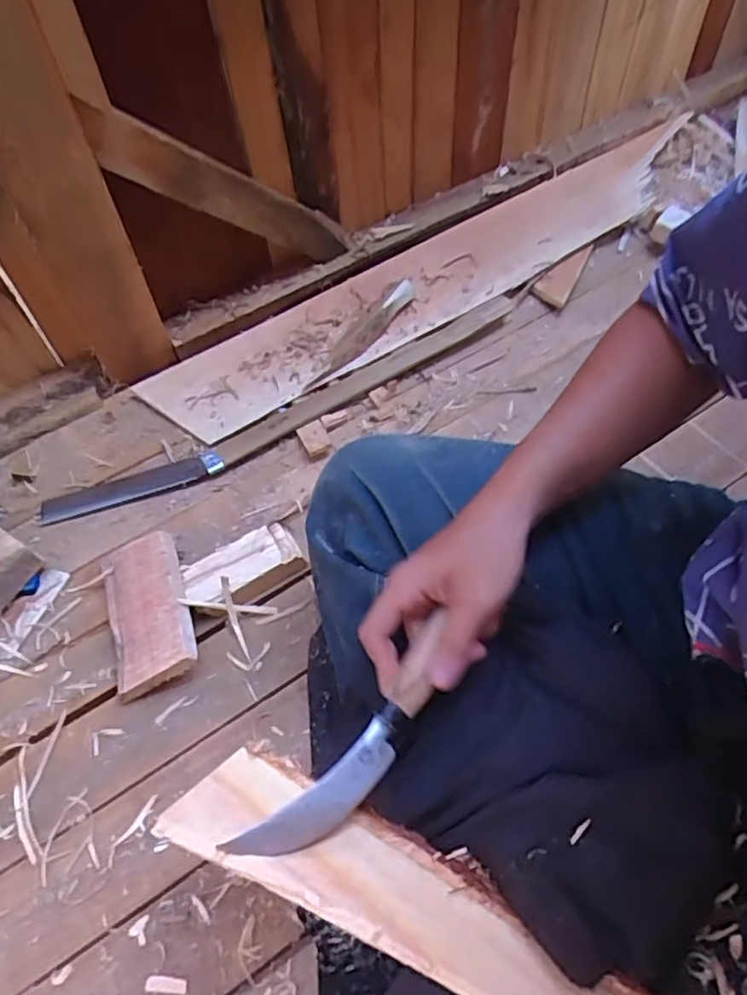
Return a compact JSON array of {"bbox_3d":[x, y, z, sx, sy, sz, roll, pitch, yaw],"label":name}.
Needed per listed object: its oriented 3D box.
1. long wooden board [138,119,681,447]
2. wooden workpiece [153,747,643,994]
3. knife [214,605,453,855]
[{"bbox_3d":[0.101,-0.310,0.864,0.831,0.021,0.149,-31,63,-13],"label":"long wooden board"},{"bbox_3d":[0.040,0.224,0.330,0.338,0.041,0.063,17,57,27],"label":"wooden workpiece"},{"bbox_3d":[-0.010,0.149,0.379,0.039,0.015,0.172,37,78,25],"label":"knife"}]

